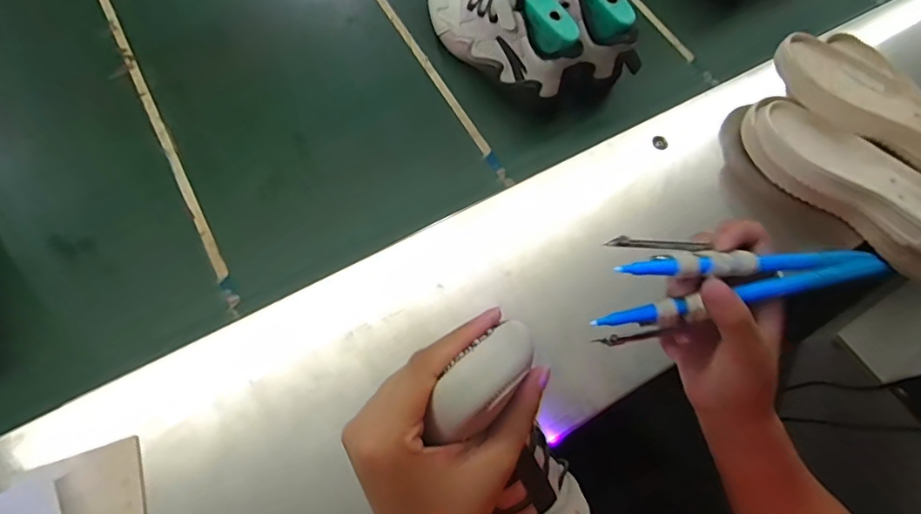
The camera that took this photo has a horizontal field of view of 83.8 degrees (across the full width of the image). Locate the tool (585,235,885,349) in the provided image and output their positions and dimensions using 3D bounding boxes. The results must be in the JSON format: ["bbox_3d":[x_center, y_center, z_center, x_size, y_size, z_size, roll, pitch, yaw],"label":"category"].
[{"bbox_3d":[0.157,0.007,0.302,0.166,0.039,0.053,-12,67,0],"label":"tool"}]

